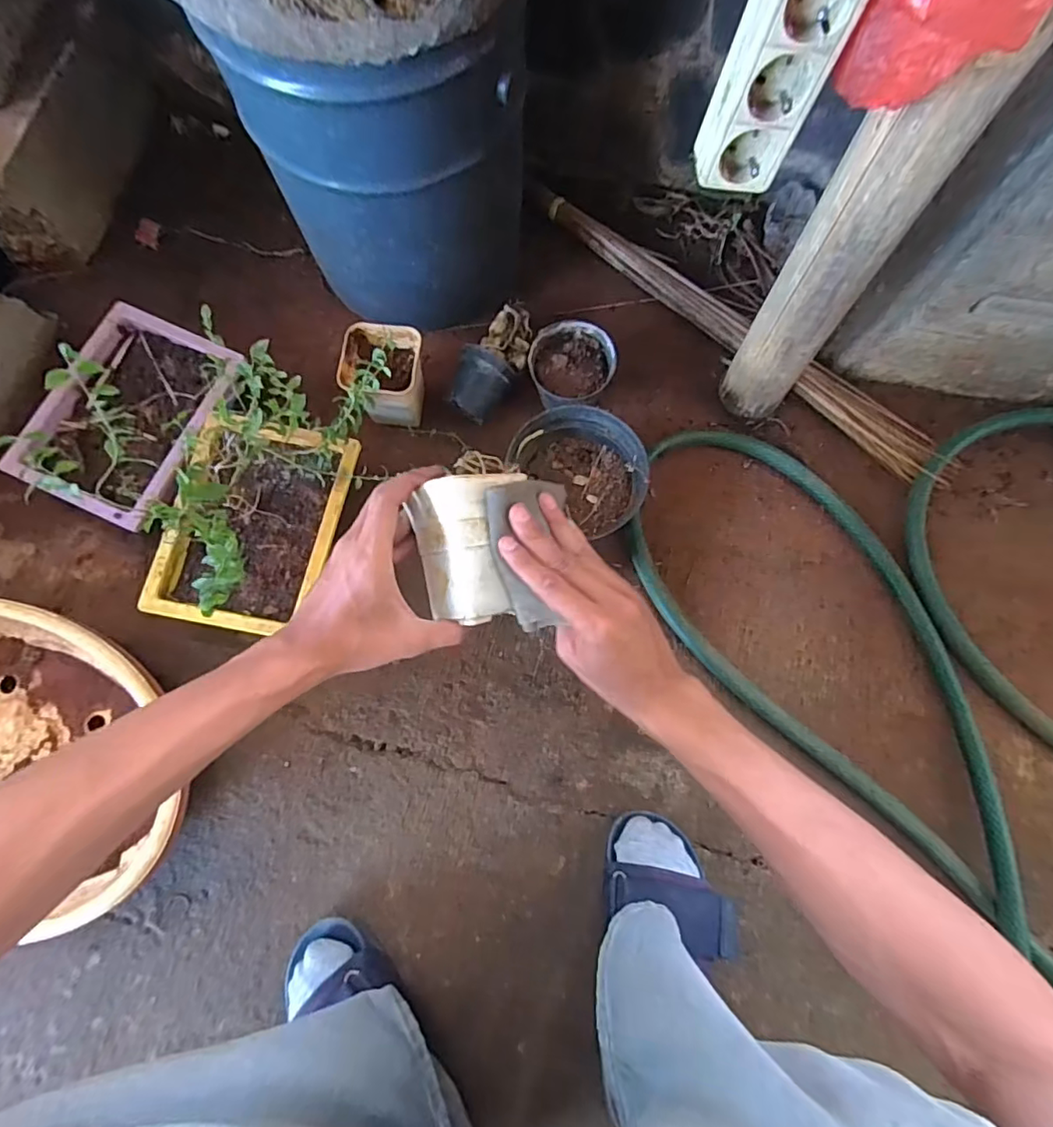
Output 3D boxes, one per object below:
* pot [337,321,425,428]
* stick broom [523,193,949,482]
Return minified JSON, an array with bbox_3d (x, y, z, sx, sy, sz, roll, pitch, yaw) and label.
[{"bbox_3d":[-0.166,-0.215,0.653,0.085,0.112,0.093,8,76,0],"label":"pot"},{"bbox_3d":[0.271,-0.315,0.724,0.648,0.033,0.072,40,78,7],"label":"stick broom"}]

